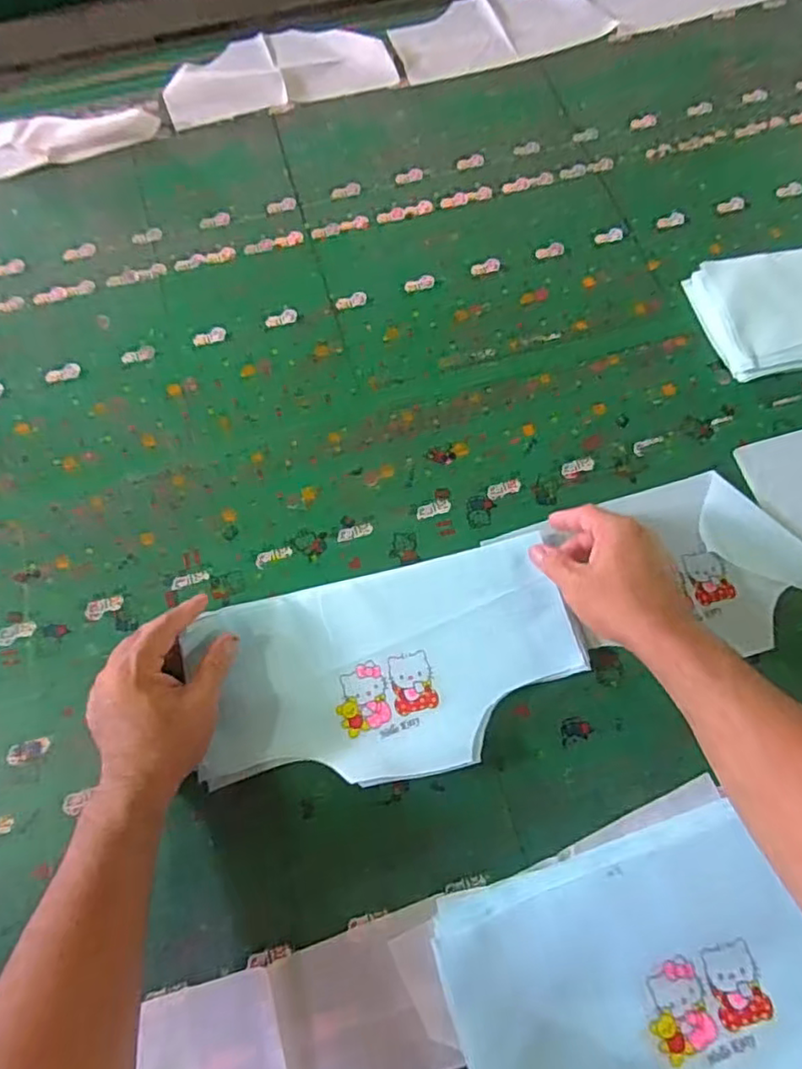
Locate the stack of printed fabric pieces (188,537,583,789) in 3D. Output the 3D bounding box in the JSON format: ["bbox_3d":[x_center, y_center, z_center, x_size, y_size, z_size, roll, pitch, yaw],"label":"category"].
[{"bbox_3d":[-0.008,0.110,0.510,0.311,0.029,0.169,-15,70,-5],"label":"stack of printed fabric pieces"}]

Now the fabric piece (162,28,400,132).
[{"bbox_3d":[-0.156,-0.583,0.766,0.276,0.014,0.132,-15,70,-5],"label":"fabric piece"}]

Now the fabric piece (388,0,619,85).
[{"bbox_3d":[0.127,-0.667,0.801,0.286,0.016,0.135,-19,71,-7],"label":"fabric piece"}]

